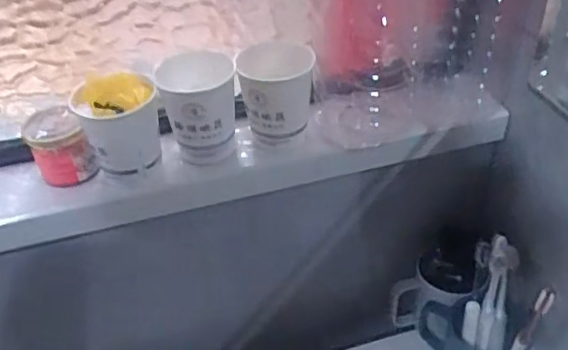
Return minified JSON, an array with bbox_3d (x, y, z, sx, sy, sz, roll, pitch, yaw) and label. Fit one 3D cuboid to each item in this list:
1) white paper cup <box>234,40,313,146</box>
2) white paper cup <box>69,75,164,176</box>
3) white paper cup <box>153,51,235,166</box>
[{"bbox_3d":[-0.007,-0.080,0.536,0.070,0.074,0.078,-6,40,-2],"label":"white paper cup"},{"bbox_3d":[-0.144,-0.049,0.499,0.064,0.078,0.077,-16,42,-14],"label":"white paper cup"},{"bbox_3d":[-0.074,-0.056,0.520,0.064,0.089,0.069,-2,40,2],"label":"white paper cup"}]

